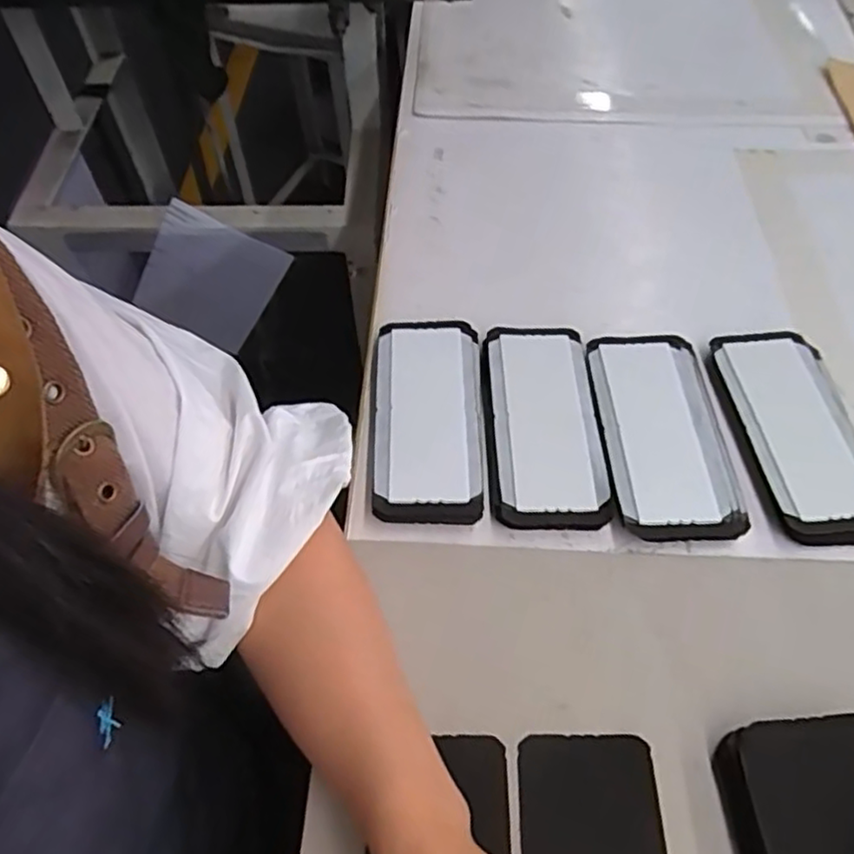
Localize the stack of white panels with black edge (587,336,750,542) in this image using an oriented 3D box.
[{"bbox_3d":[0.162,0.000,0.477,0.082,0.009,0.164,-2,56,1],"label":"stack of white panels with black edge"}]

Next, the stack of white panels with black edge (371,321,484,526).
[{"bbox_3d":[0.001,-0.007,0.486,0.074,0.021,0.162,-1,56,1],"label":"stack of white panels with black edge"}]

